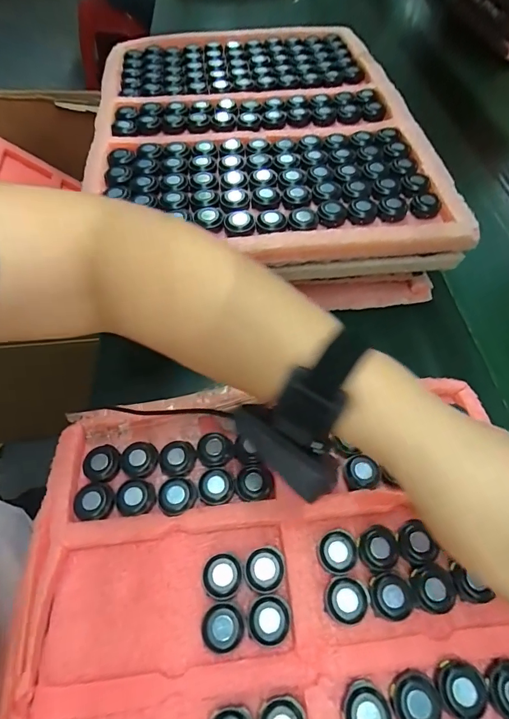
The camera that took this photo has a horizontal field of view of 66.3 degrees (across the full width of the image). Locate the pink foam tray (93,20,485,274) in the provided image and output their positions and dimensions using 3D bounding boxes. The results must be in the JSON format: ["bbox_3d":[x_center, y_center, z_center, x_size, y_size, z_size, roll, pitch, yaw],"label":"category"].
[{"bbox_3d":[-0.005,-0.307,0.491,0.370,0.044,0.537,-5,57,-7],"label":"pink foam tray"}]

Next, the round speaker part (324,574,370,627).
[{"bbox_3d":[0.065,0.168,0.274,0.030,0.007,0.028,-10,58,-10],"label":"round speaker part"}]

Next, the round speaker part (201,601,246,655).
[{"bbox_3d":[-0.021,0.183,0.266,0.028,0.015,0.027,-12,58,-11],"label":"round speaker part"}]

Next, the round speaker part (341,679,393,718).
[{"bbox_3d":[0.070,0.218,0.240,0.030,0.007,0.030,2,57,-3],"label":"round speaker part"}]

